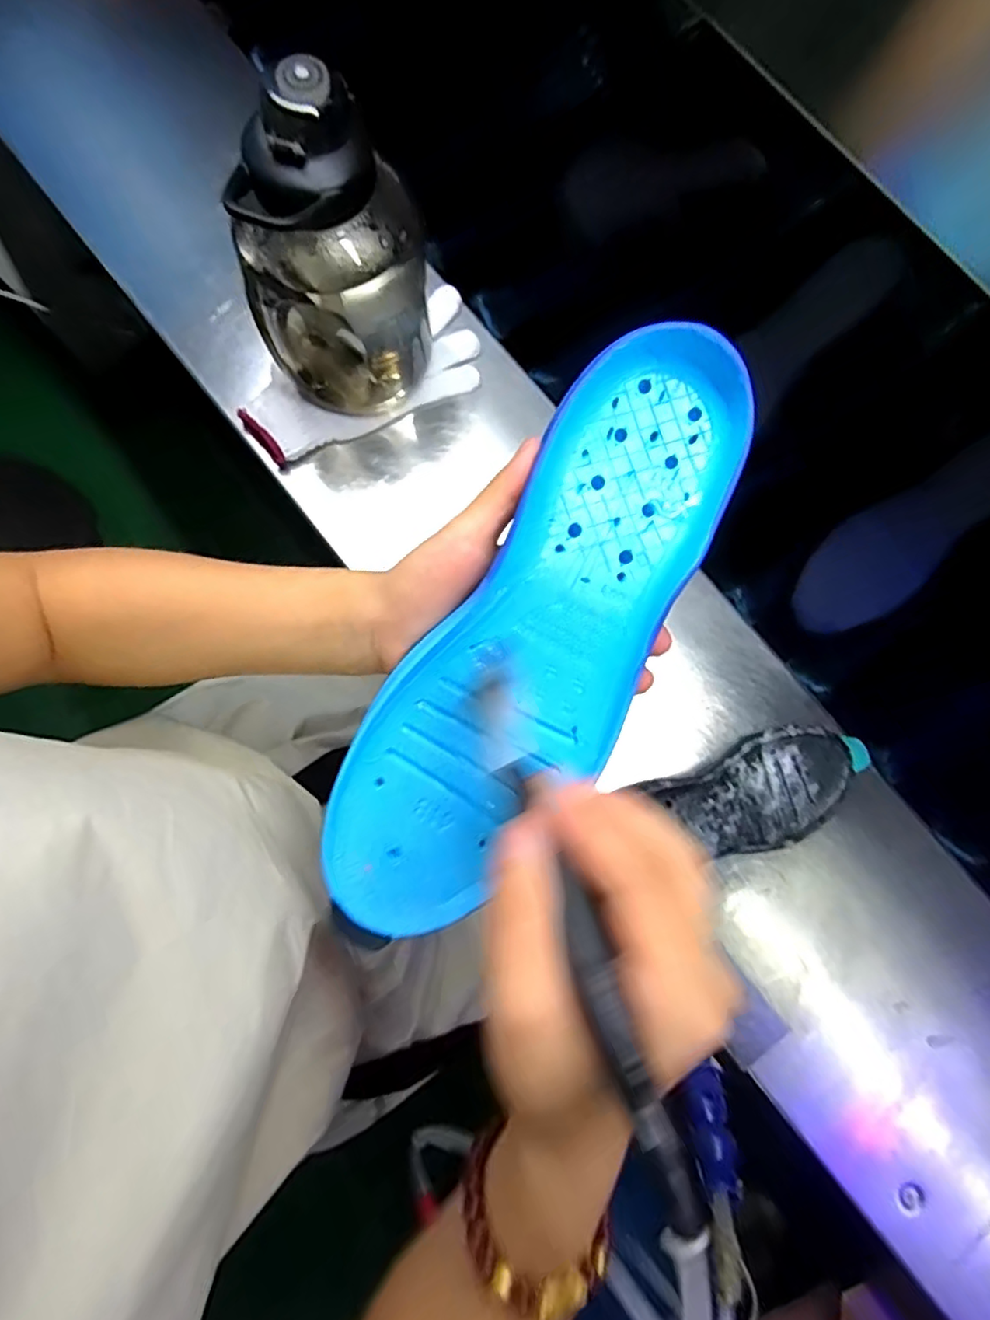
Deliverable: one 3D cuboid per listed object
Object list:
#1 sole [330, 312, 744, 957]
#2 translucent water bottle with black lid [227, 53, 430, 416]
[{"bbox_3d":[0.020,-0.007,0.268,0.089,0.026,0.271,32,92,5],"label":"sole"},{"bbox_3d":[-0.115,-0.273,0.454,0.122,0.231,0.095,-5,81,-4],"label":"translucent water bottle with black lid"}]

